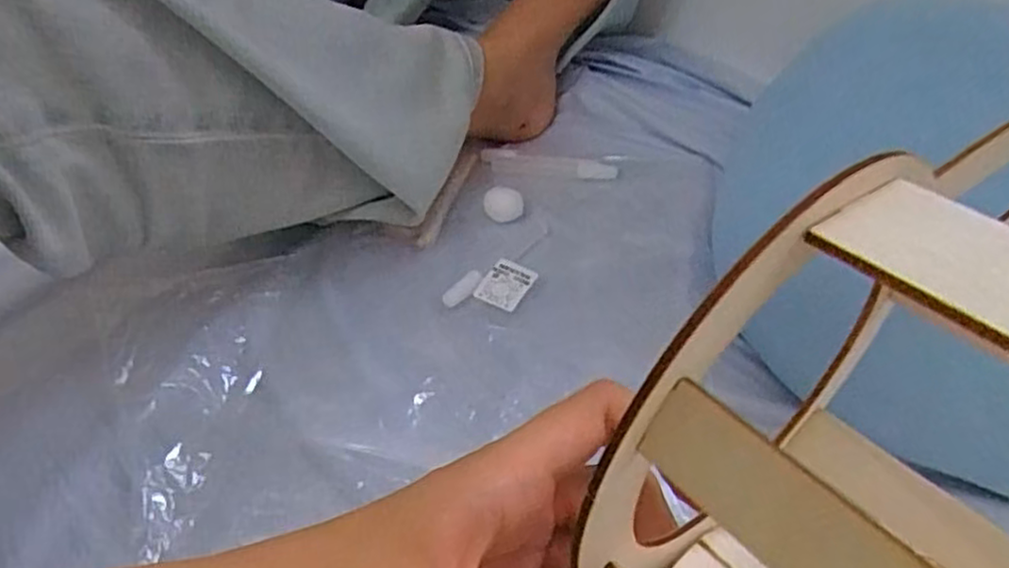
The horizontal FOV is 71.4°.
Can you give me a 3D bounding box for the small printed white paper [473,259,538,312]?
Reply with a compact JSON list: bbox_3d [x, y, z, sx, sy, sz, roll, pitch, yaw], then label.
[{"bbox_3d":[0.001,0.000,0.465,0.033,0.004,0.033,22,66,26],"label":"small printed white paper"}]

